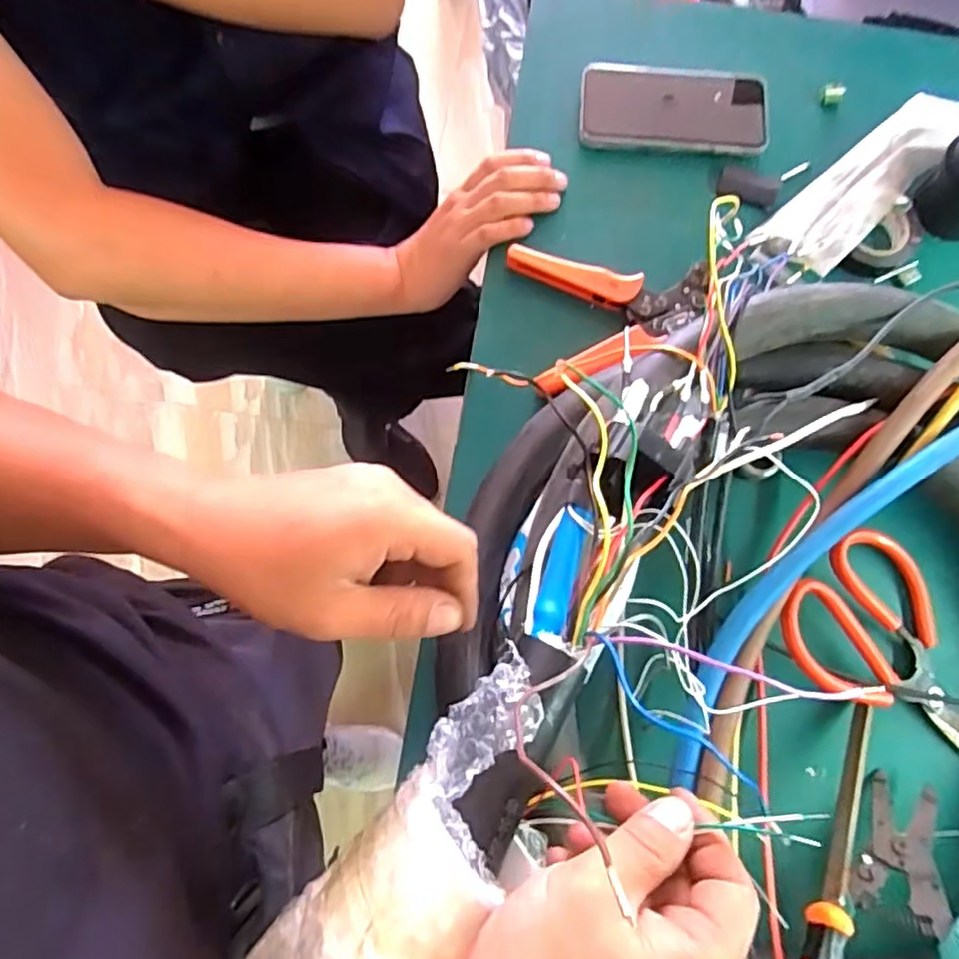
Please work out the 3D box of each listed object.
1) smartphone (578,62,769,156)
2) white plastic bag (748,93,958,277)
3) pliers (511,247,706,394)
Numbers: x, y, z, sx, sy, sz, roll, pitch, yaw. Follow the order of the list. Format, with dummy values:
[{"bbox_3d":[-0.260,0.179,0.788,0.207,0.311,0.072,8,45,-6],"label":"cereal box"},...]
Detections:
[{"bbox_3d":[0.172,-0.328,0.581,0.166,0.013,0.079,4,76,0],"label":"smartphone"},{"bbox_3d":[0.337,-0.258,0.573,0.254,0.012,0.069,-39,65,-12],"label":"white plastic bag"},{"bbox_3d":[0.110,-0.141,0.528,0.157,0.022,0.124,-13,77,-4],"label":"pliers"}]

